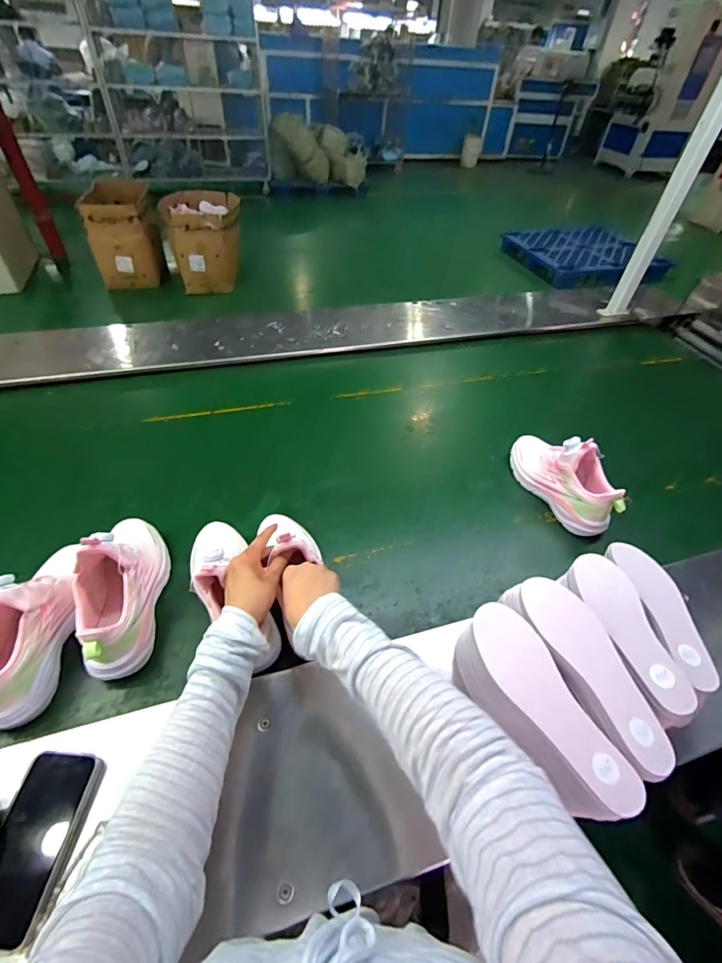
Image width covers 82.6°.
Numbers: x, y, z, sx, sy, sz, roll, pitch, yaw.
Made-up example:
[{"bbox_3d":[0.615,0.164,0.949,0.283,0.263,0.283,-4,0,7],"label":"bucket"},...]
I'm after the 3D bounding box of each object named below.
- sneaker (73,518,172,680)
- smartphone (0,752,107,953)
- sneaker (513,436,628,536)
[{"bbox_3d":[-0.346,0.135,0.587,0.079,0.132,0.242,-6,50,-6],"label":"sneaker"},{"bbox_3d":[-0.333,0.368,0.420,0.077,0.016,0.148,2,48,1],"label":"smartphone"},{"bbox_3d":[0.389,-0.017,0.795,0.084,0.143,0.247,-17,52,-16],"label":"sneaker"}]

